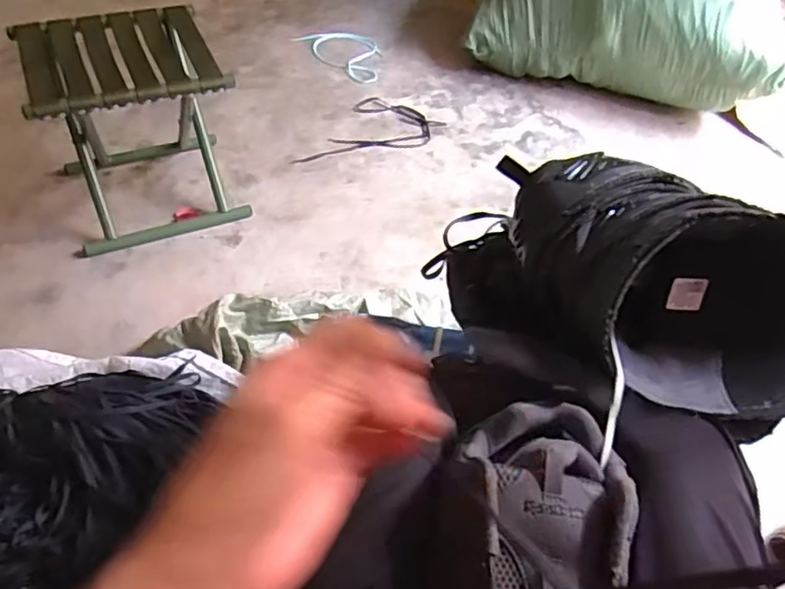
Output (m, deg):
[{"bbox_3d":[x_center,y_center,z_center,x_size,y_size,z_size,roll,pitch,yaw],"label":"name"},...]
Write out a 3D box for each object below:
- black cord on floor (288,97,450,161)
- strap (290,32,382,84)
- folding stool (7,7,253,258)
[{"bbox_3d":[-0.043,-0.360,1.368,0.212,0.014,0.304,26,51,15],"label":"black cord on floor"},{"bbox_3d":[-0.114,-0.649,1.608,0.172,0.017,0.279,-34,60,-30],"label":"strap"},{"bbox_3d":[-0.458,-0.296,1.076,0.294,0.304,0.275,-19,54,-22],"label":"folding stool"}]

